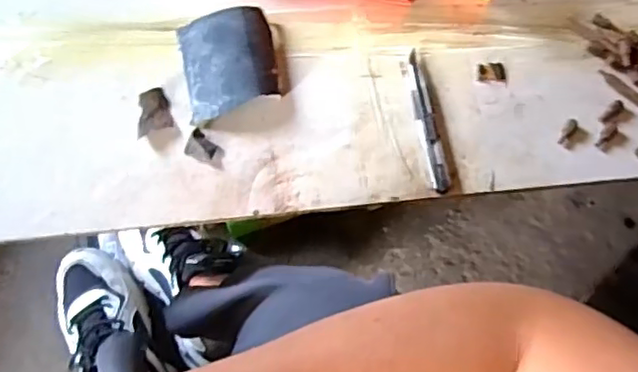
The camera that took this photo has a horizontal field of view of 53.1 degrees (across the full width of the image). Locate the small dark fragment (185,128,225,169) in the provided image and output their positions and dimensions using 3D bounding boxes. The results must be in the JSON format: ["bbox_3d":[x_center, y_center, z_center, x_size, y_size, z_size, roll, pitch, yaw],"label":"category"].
[{"bbox_3d":[-0.107,-0.037,0.614,0.040,0.004,0.027,21,70,8],"label":"small dark fragment"}]

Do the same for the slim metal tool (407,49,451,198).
[{"bbox_3d":[0.105,-0.066,0.628,0.019,0.007,0.150,-10,69,-4],"label":"slim metal tool"}]

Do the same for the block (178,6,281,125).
[{"bbox_3d":[-0.088,-0.125,0.633,0.091,0.027,0.112,-11,69,-4],"label":"block"}]

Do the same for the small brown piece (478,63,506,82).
[{"bbox_3d":[0.177,-0.117,0.652,0.028,0.004,0.021,1,69,0],"label":"small brown piece"}]

